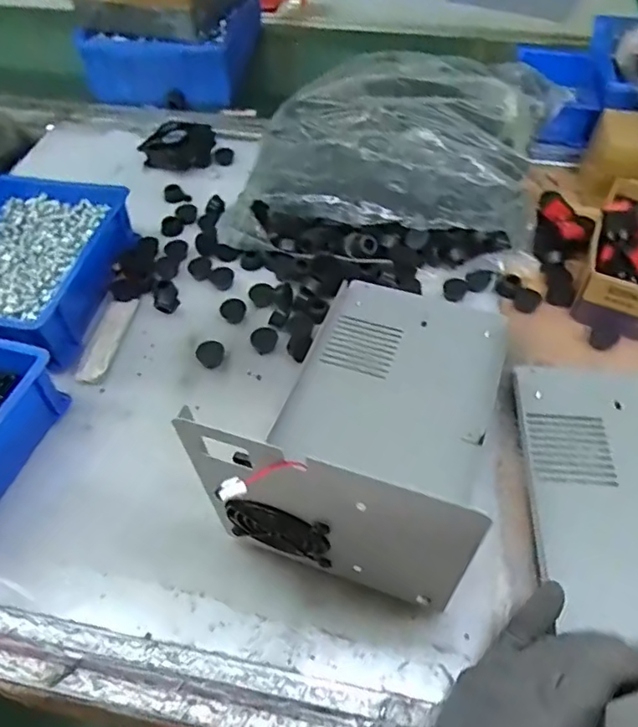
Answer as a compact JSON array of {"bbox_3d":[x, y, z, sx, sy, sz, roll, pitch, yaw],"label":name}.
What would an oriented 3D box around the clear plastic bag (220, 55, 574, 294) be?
[{"bbox_3d":[0.094,-0.231,0.640,0.335,0.089,0.316,9,52,8],"label":"clear plastic bag"}]

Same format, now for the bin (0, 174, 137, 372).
[{"bbox_3d":[-0.280,-0.095,0.557,0.155,0.068,0.215,7,52,7],"label":"bin"}]

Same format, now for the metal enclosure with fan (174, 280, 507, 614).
[{"bbox_3d":[0.047,0.009,0.426,0.190,0.130,0.293,18,54,14],"label":"metal enclosure with fan"}]

